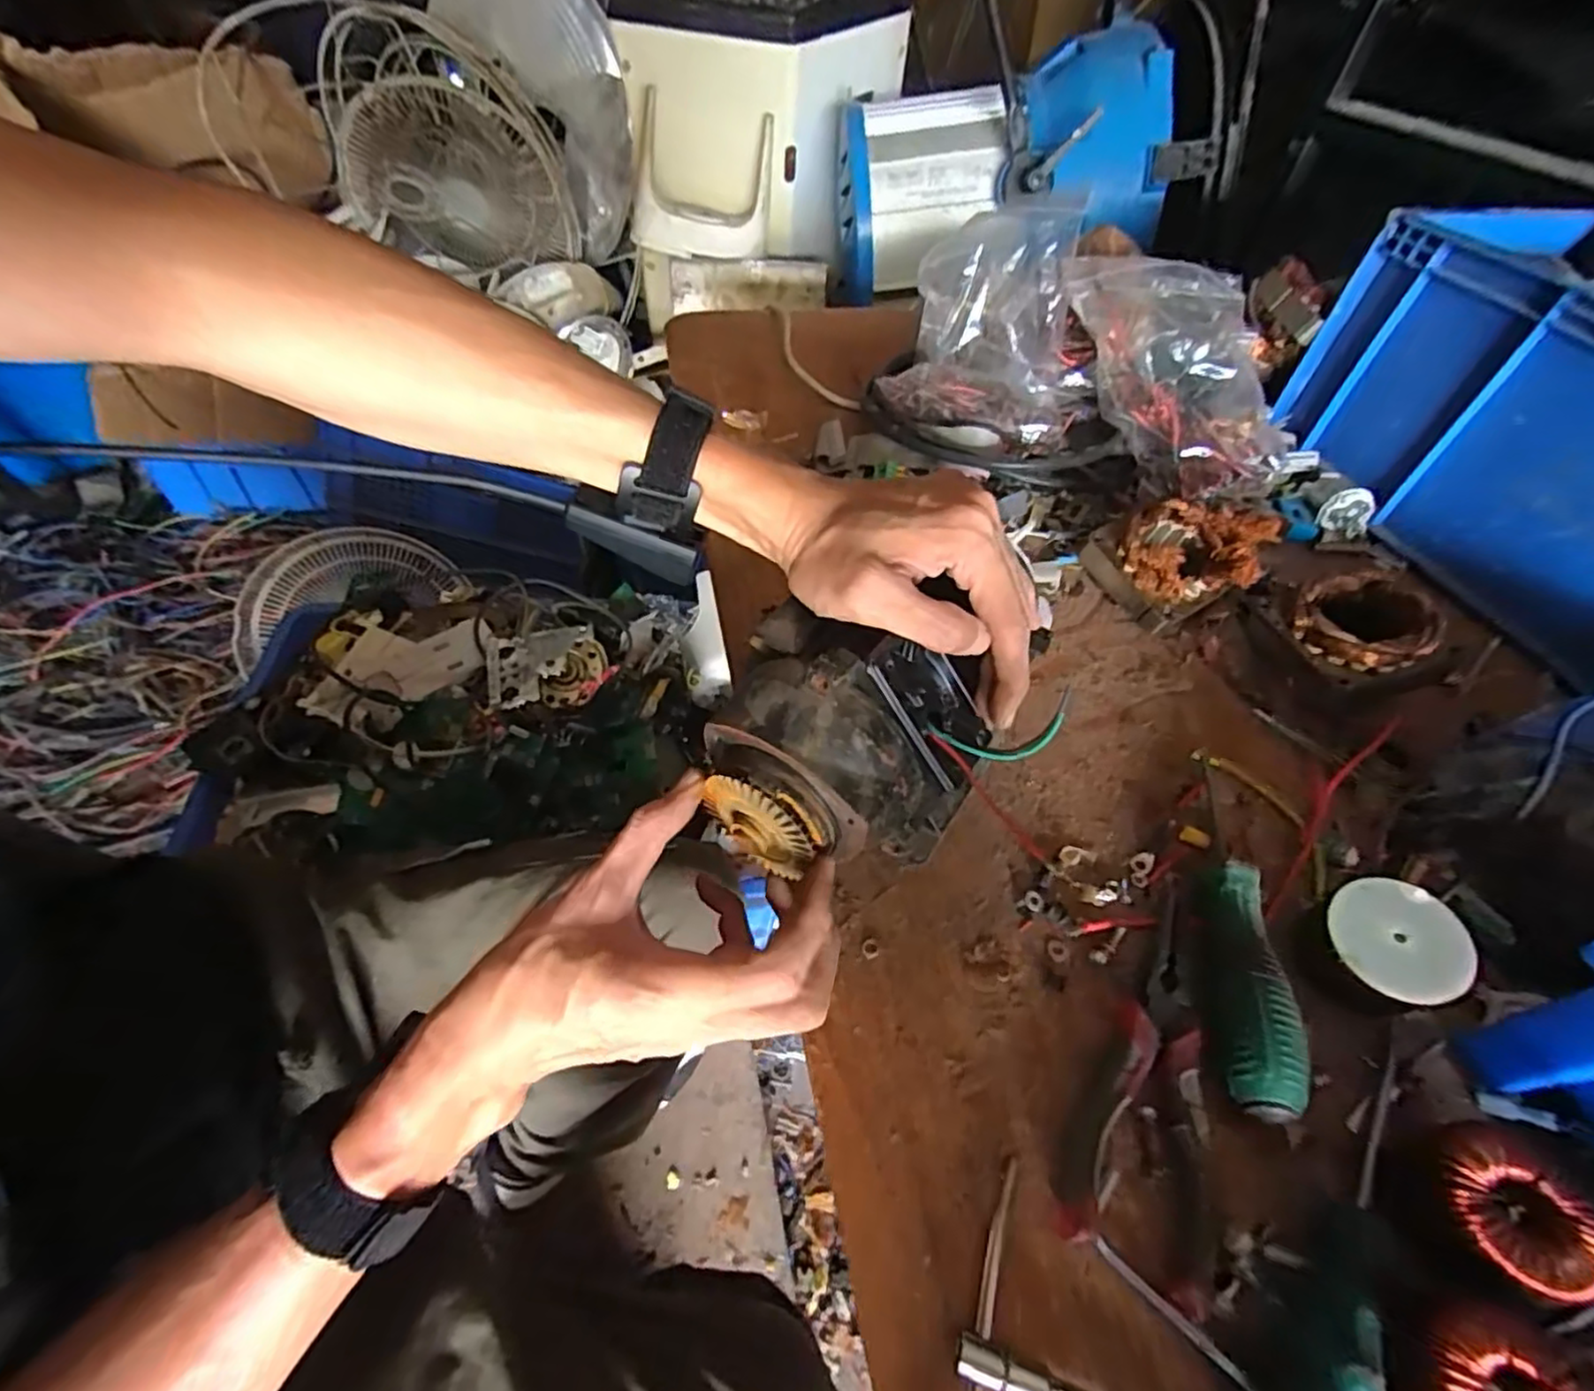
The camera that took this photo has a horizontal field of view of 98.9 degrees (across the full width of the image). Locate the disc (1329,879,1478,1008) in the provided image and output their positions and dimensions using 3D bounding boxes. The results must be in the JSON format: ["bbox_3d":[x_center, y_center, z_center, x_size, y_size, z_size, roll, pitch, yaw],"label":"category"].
[{"bbox_3d":[0.257,0.103,0.290,0.050,0.004,0.049,12,60,19],"label":"disc"}]

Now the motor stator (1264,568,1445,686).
[{"bbox_3d":[0.338,-0.038,0.418,0.070,0.050,0.078,-8,52,-13],"label":"motor stator"}]

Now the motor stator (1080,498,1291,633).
[{"bbox_3d":[0.262,-0.094,0.474,0.096,0.062,0.093,-28,58,-26],"label":"motor stator"}]

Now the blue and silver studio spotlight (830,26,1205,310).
[{"bbox_3d":[0.275,-0.732,0.959,0.508,0.240,0.198,1,46,25],"label":"blue and silver studio spotlight"}]

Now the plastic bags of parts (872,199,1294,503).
[{"bbox_3d":[0.250,-0.297,0.574,0.326,0.112,0.192,17,50,7],"label":"plastic bags of parts"}]

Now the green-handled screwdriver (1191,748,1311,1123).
[{"bbox_3d":[0.207,0.097,0.328,0.025,0.028,0.188,14,50,5],"label":"green-handled screwdriver"}]

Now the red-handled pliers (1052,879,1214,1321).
[{"bbox_3d":[0.143,0.155,0.289,0.050,0.016,0.149,18,51,8],"label":"red-handled pliers"}]

